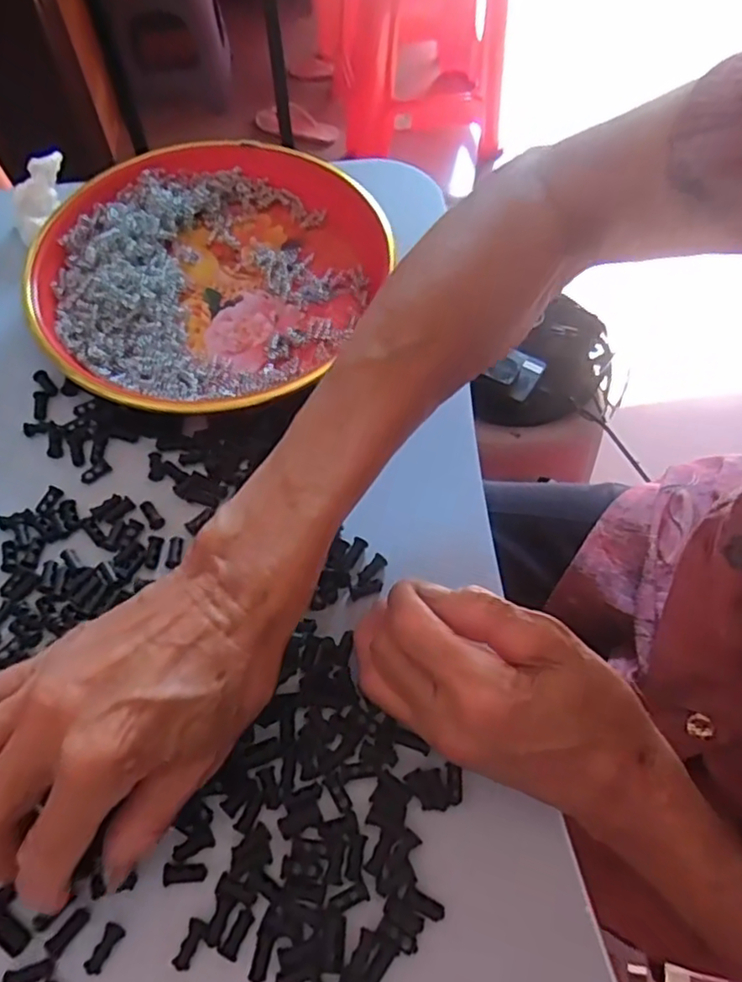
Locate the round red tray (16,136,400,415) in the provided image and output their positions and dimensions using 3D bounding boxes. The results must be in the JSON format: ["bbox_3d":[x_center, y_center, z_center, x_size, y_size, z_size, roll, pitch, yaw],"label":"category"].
[{"bbox_3d":[-0.105,-0.138,0.403,0.200,0.031,0.214,0,61,0],"label":"round red tray"}]

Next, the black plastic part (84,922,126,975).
[{"bbox_3d":[-0.102,0.175,0.244,0.008,0.004,0.017,23,63,12],"label":"black plastic part"}]

